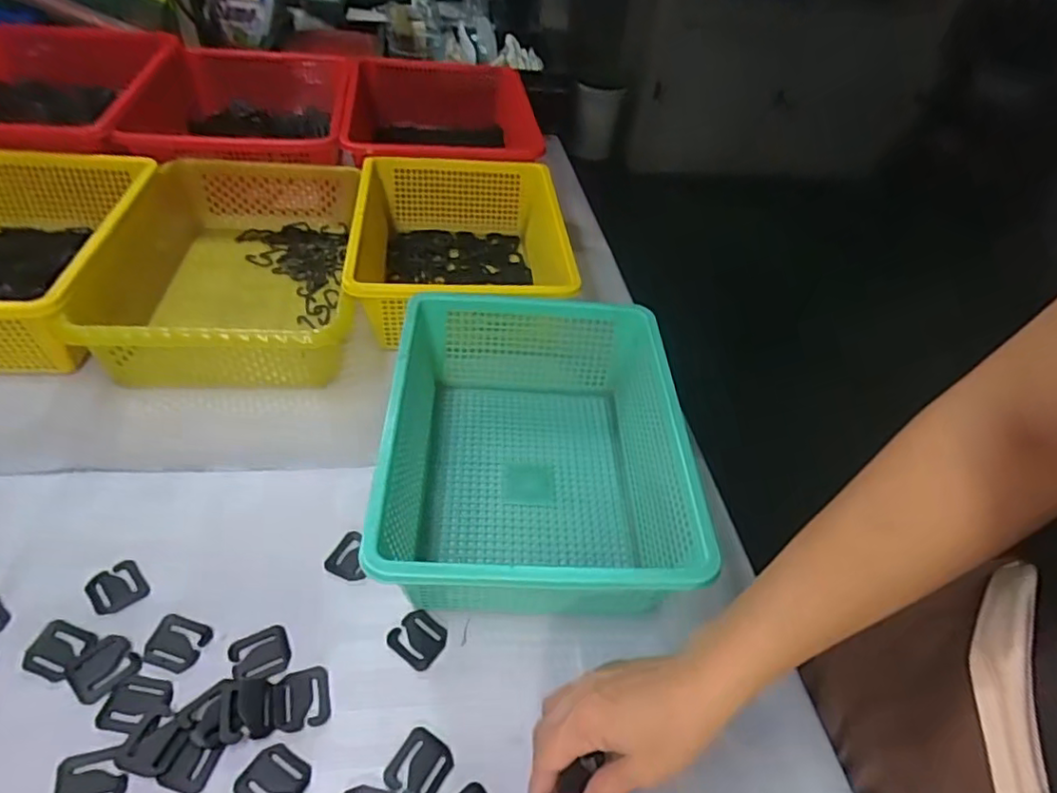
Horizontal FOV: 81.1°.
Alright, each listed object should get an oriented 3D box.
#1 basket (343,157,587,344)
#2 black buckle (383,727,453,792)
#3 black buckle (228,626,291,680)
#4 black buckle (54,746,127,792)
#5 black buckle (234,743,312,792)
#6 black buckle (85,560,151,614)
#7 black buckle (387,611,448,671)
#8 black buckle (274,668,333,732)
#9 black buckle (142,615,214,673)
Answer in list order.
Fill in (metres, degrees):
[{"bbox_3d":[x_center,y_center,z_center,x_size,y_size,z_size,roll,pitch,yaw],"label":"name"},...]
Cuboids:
[{"bbox_3d":[-0.073,-0.172,0.744,0.273,0.101,0.309,-4,46,-11],"label":"basket"},{"bbox_3d":[-0.071,0.240,0.402,0.037,0.004,0.039,27,48,19],"label":"black buckle"},{"bbox_3d":[-0.191,0.183,0.440,0.038,0.004,0.036,-18,50,-23],"label":"black buckle"},{"bbox_3d":[-0.267,0.235,0.377,0.038,0.004,0.035,-7,47,-14],"label":"black buckle"},{"bbox_3d":[-0.161,0.241,0.390,0.040,0.004,0.036,26,48,17],"label":"black buckle"},{"bbox_3d":[-0.309,0.142,0.463,0.035,0.004,0.041,-31,56,-32],"label":"black buckle"},{"bbox_3d":[-0.081,0.178,0.457,0.037,0.005,0.035,29,49,20],"label":"black buckle"},{"bbox_3d":[-0.155,0.206,0.423,0.035,0.004,0.038,-9,47,-16],"label":"black buckle"},{"bbox_3d":[-0.251,0.176,0.440,0.039,0.004,0.035,15,45,8],"label":"black buckle"}]

